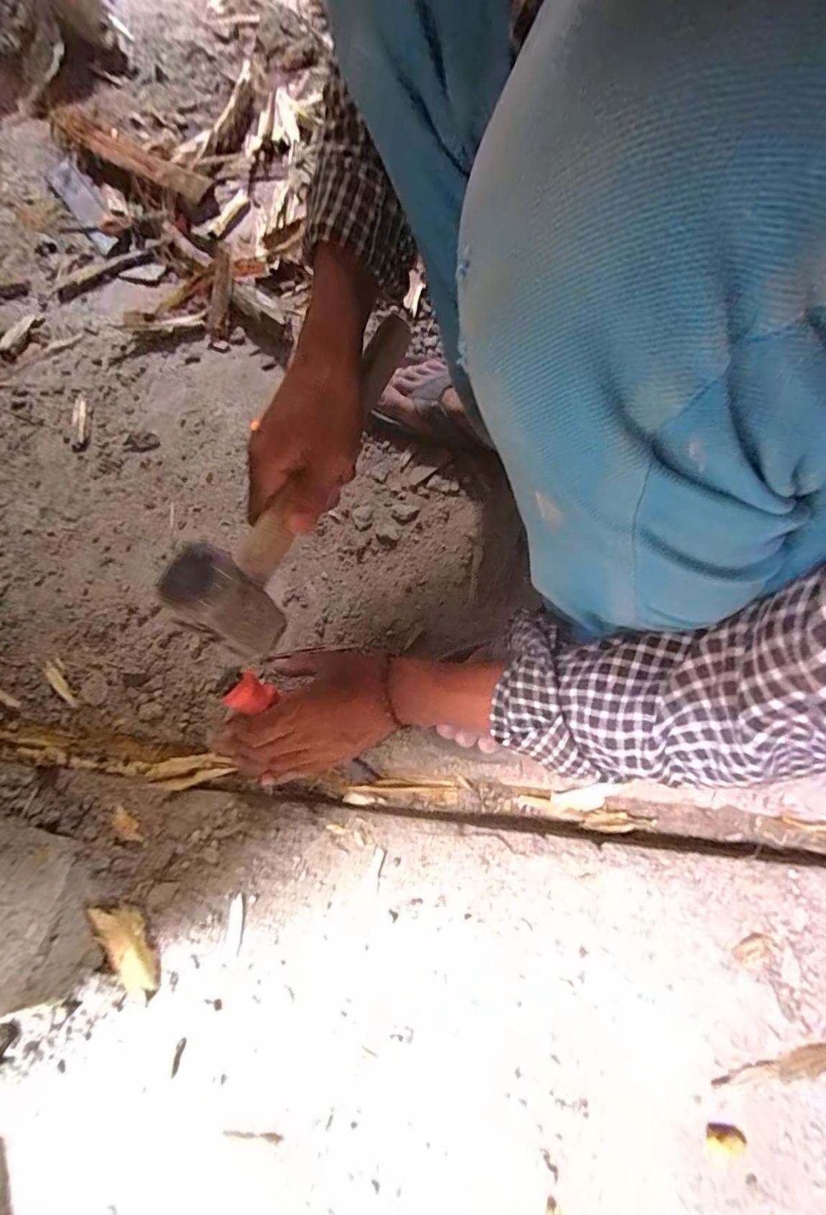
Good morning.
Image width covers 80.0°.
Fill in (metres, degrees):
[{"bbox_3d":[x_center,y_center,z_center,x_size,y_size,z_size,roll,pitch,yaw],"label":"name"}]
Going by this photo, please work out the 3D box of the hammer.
[{"bbox_3d":[-0.075,-0.104,0.362,0.048,0.085,0.286,22,71,8],"label":"hammer"}]

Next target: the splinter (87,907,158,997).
[{"bbox_3d":[-0.210,0.249,0.363,0.022,0.018,0.072,-33,87,-15],"label":"splinter"}]

